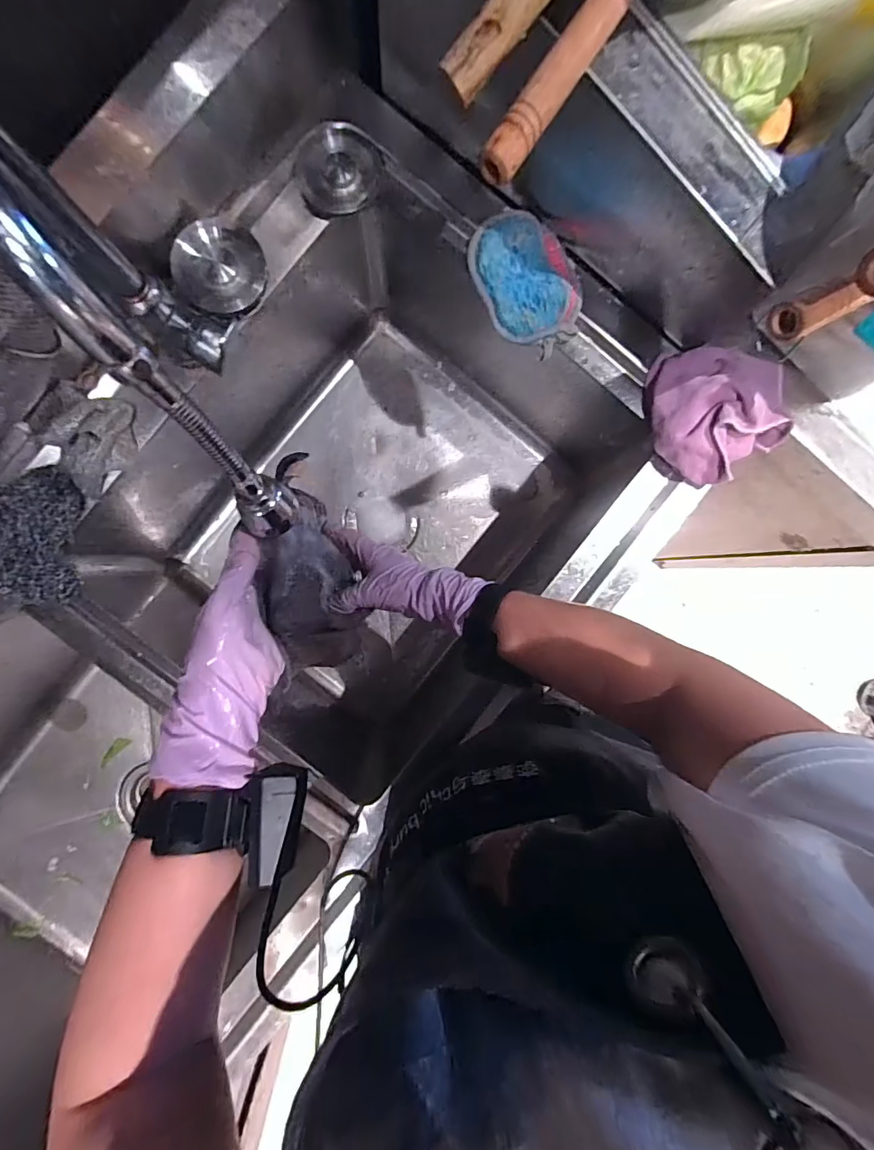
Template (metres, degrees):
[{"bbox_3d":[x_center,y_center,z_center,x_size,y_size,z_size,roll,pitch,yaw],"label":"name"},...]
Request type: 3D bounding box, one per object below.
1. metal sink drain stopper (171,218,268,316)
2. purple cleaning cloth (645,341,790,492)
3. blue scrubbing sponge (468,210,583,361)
[{"bbox_3d":[-0.207,-0.293,0.451,0.084,0.021,0.077,-26,124,-3],"label":"metal sink drain stopper"},{"bbox_3d":[0.279,-0.168,0.463,0.124,0.047,0.130,-28,92,-2],"label":"purple cleaning cloth"},{"bbox_3d":[0.093,-0.296,0.478,0.090,0.026,0.134,-35,93,-2],"label":"blue scrubbing sponge"}]

